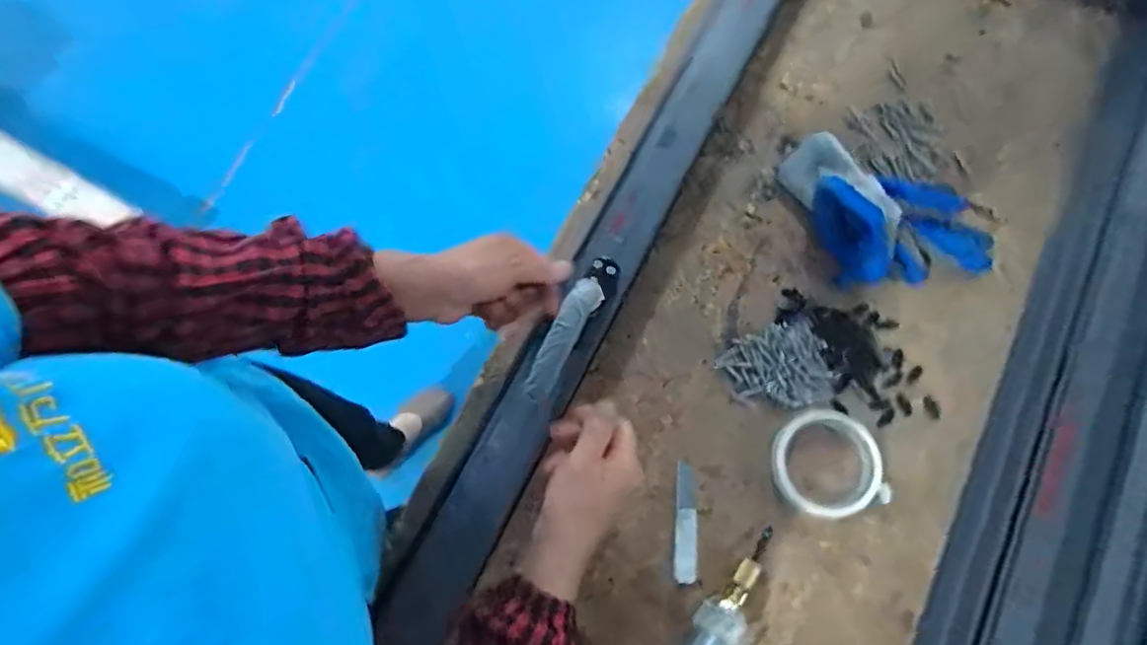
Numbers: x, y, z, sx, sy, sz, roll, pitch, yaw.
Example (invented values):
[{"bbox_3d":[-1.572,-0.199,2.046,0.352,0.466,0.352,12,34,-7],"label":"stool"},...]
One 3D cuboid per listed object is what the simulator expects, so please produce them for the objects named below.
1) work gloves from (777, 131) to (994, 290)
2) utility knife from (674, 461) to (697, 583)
[{"bbox_3d":[0.299,-0.098,0.582,0.219,0.078,0.121,41,79,11],"label":"work gloves"},{"bbox_3d":[0.106,0.187,0.548,0.021,0.004,0.105,4,75,2],"label":"utility knife"}]

